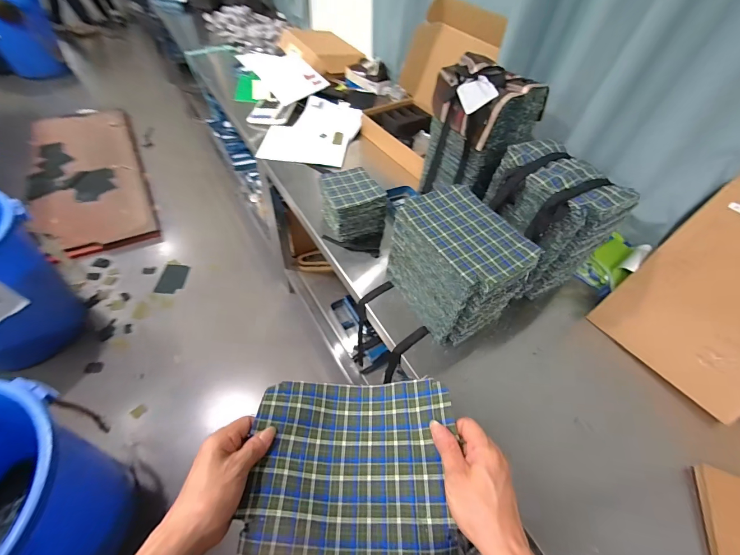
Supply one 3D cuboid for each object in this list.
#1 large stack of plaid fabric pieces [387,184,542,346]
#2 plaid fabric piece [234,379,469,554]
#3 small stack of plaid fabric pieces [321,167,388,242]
[{"bbox_3d":[0.191,-0.028,0.741,0.194,0.212,0.249,-24,58,-23],"label":"large stack of plaid fabric pieces"},{"bbox_3d":[-0.020,0.213,0.382,0.226,0.048,0.184,4,52,-3],"label":"plaid fabric piece"},{"bbox_3d":[-0.051,-0.200,0.915,0.151,0.131,0.162,-15,55,-17],"label":"small stack of plaid fabric pieces"}]

